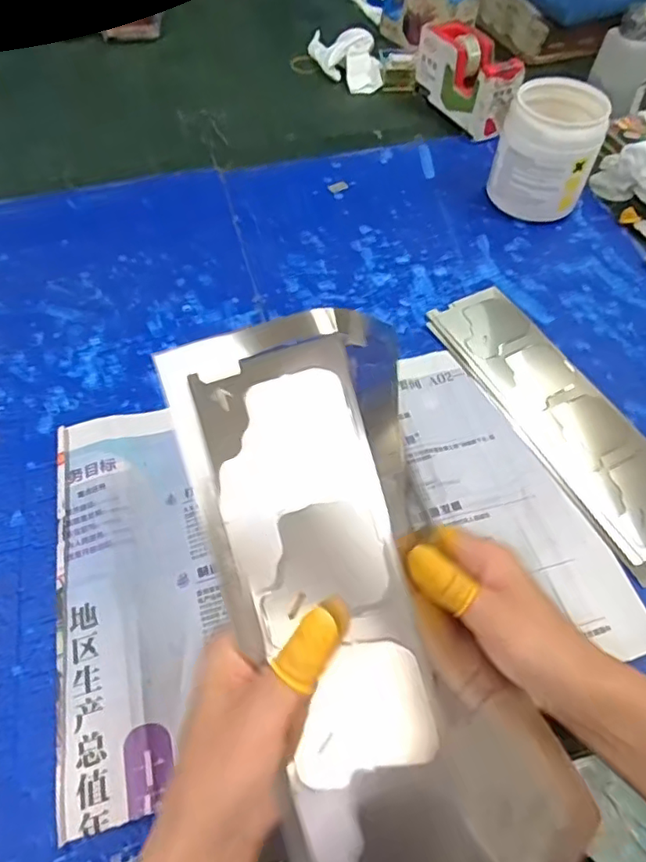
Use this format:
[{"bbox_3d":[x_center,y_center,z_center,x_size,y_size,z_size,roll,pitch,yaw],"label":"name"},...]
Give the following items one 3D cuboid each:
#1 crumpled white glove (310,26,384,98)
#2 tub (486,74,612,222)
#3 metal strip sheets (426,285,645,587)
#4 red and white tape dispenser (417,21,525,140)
[{"bbox_3d":[0.024,-0.518,0.781,0.069,0.047,0.162,-18,58,-13],"label":"crumpled white glove"},{"bbox_3d":[0.229,-0.287,0.591,0.091,0.106,0.102,20,58,12],"label":"tub"},{"bbox_3d":[0.199,-0.017,0.473,0.093,0.007,0.278,-23,59,-15],"label":"metal strip sheets"},{"bbox_3d":[0.175,-0.423,0.700,0.056,0.082,0.148,-20,59,-14],"label":"red and white tape dispenser"}]

